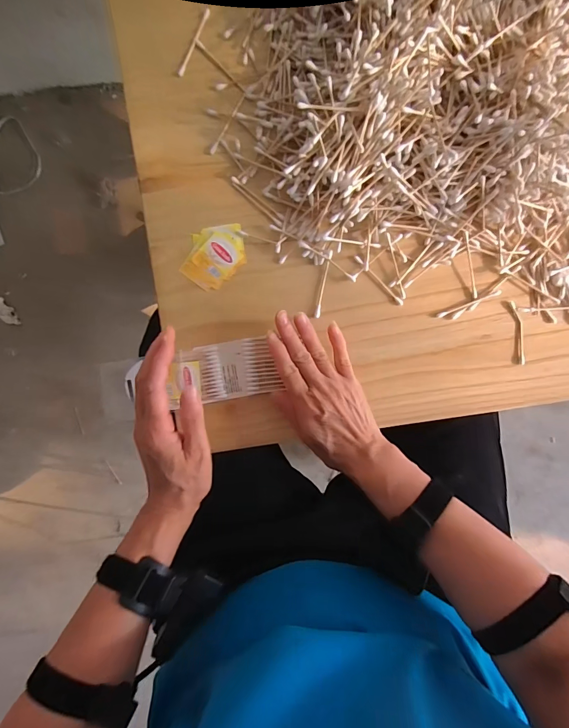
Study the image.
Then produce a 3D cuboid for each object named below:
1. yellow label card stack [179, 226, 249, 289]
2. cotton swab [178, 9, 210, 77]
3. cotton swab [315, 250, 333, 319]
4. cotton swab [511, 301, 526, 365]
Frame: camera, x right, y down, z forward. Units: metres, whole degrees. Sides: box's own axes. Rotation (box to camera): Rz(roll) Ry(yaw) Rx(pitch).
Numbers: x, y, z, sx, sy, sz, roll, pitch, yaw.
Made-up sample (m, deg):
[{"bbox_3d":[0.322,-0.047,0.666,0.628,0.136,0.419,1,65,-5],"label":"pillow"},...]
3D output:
[{"bbox_3d":[-0.076,-0.119,0.397,0.075,0.004,0.057,-43,93,3],"label":"yellow label card stack"},{"bbox_3d":[-0.094,-0.334,0.380,0.006,0.004,0.072,26,94,-2],"label":"cotton swab"},{"bbox_3d":[0.042,-0.086,0.396,0.006,0.006,0.072,11,95,-1],"label":"cotton swab"},{"bbox_3d":[0.259,-0.035,0.404,0.009,0.004,0.070,-12,95,1],"label":"cotton swab"}]

